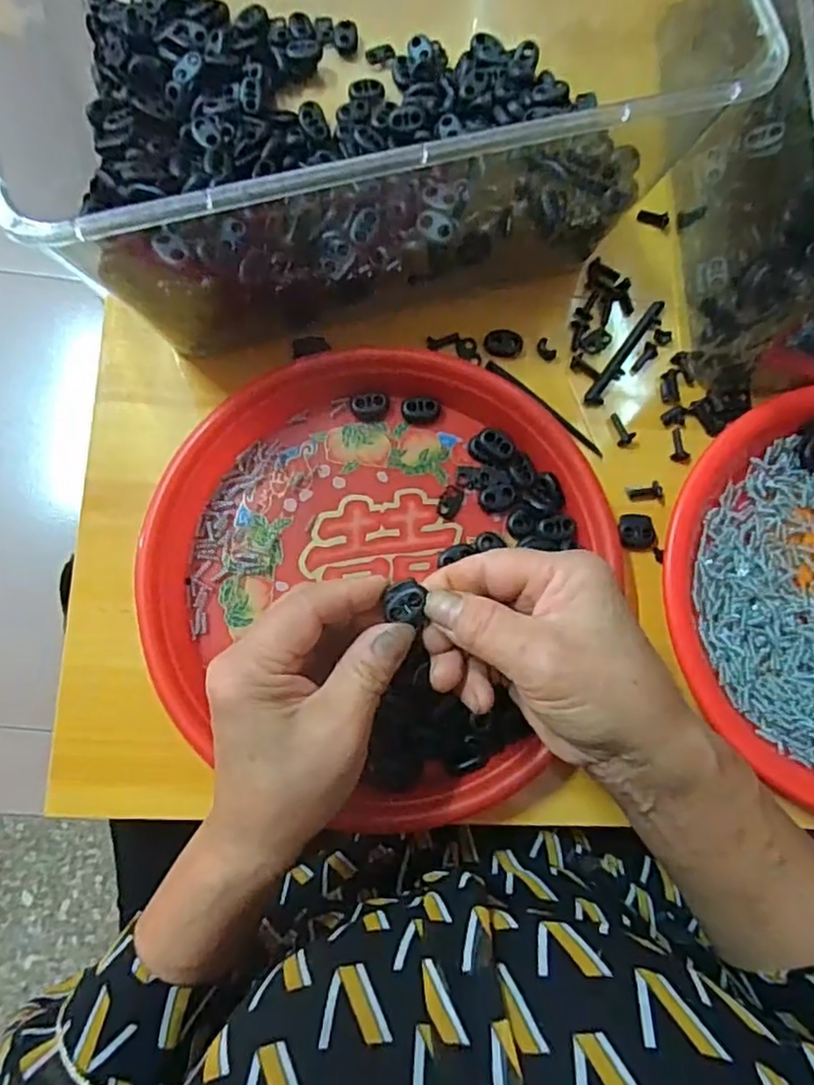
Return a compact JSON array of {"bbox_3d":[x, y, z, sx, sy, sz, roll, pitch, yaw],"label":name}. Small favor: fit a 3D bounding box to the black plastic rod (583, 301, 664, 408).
[{"bbox_3d":[0.127,-0.109,0.368,0.010,0.004,0.076,36,80,3],"label":"black plastic rod"}]

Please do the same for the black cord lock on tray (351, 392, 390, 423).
[{"bbox_3d":[-0.020,-0.075,0.356,0.021,0.008,0.014,4,80,-3],"label":"black cord lock on tray"}]

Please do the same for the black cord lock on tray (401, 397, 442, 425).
[{"bbox_3d":[0.008,-0.073,0.357,0.021,0.006,0.013,4,80,-3],"label":"black cord lock on tray"}]

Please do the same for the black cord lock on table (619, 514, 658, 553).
[{"bbox_3d":[0.128,-0.006,0.357,0.022,0.009,0.021,0,81,0],"label":"black cord lock on table"}]

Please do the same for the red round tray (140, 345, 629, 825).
[{"bbox_3d":[-0.014,0.011,0.329,0.225,0.034,0.231,0,81,0],"label":"red round tray"}]

